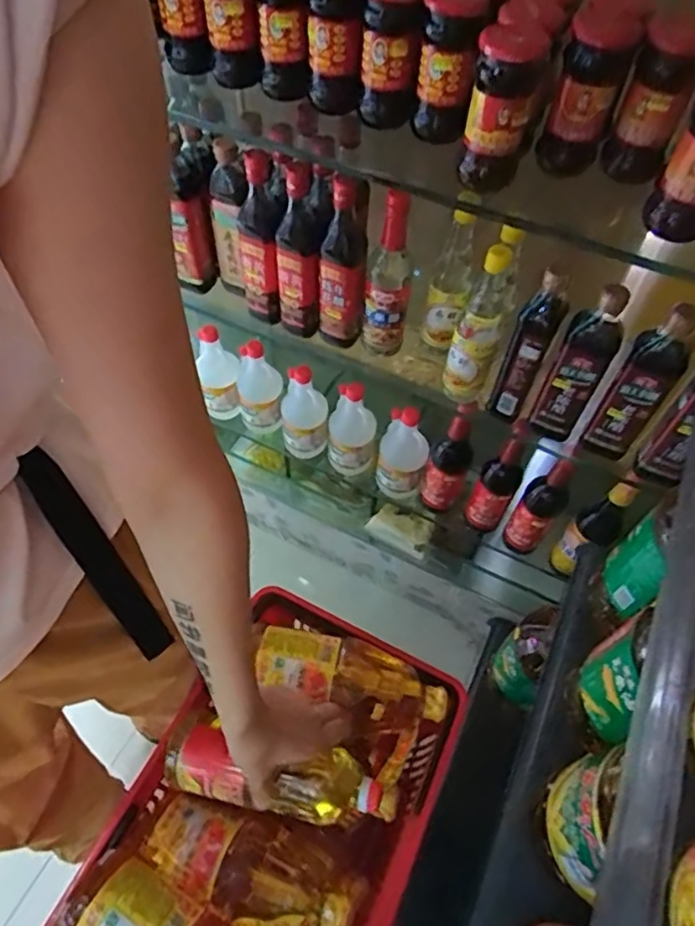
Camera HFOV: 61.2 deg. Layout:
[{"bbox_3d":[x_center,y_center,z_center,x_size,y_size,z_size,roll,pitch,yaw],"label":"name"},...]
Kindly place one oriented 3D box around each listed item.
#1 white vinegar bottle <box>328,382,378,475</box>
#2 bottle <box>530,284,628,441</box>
[{"bbox_3d":[0.007,-0.053,1.118,0.086,0.211,0.066,4,55,0],"label":"white vinegar bottle"},{"bbox_3d":[0.295,-0.118,0.764,0.059,0.244,0.052,14,56,7],"label":"bottle"}]

